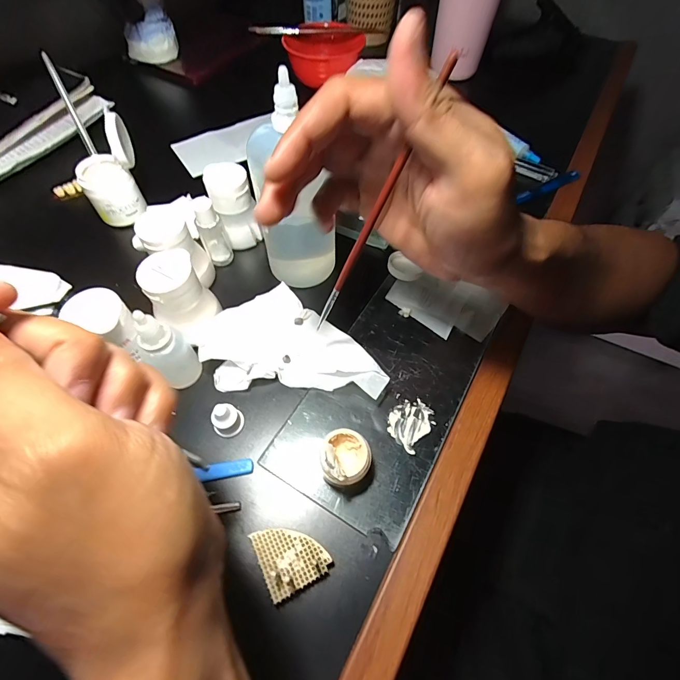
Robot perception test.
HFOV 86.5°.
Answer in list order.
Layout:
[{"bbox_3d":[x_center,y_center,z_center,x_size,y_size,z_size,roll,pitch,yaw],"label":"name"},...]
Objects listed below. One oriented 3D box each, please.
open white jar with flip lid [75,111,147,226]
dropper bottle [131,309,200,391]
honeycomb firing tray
[{"bbox_3d":[-0.212,-0.155,0.334,0.056,0.081,0.039,-28,64,-19],"label":"open white jar with flip lid"},{"bbox_3d":[-0.117,0.006,0.246,0.026,0.076,0.025,1,58,-2],"label":"dropper bottle"},{"bbox_3d":[-0.029,0.124,0.211,0.036,0.009,0.038,-25,62,-17],"label":"honeycomb firing tray"}]

